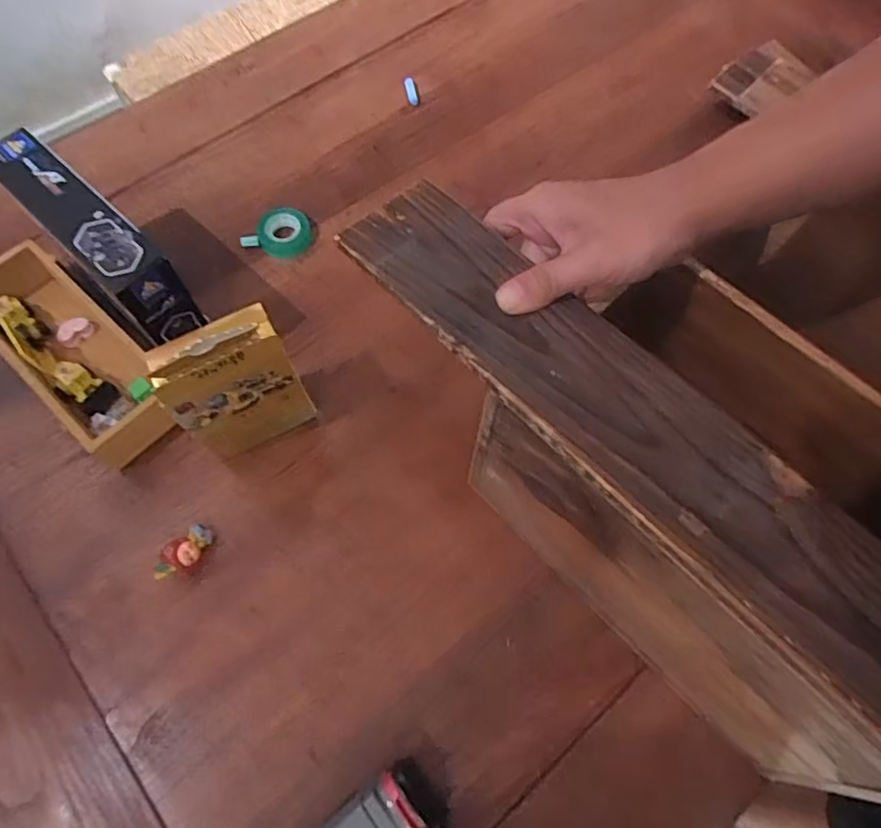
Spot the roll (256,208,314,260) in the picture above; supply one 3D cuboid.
[{"bbox_3d":[-0.159,-0.185,0.617,0.052,0.017,0.050,0,67,-1],"label":"roll"}]

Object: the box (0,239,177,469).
[{"bbox_3d":[-0.326,-0.055,0.538,0.236,0.043,0.087,40,72,15],"label":"box"}]

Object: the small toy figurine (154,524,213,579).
[{"bbox_3d":[-0.202,0.111,0.480,0.024,0.027,0.049,34,70,13],"label":"small toy figurine"}]

